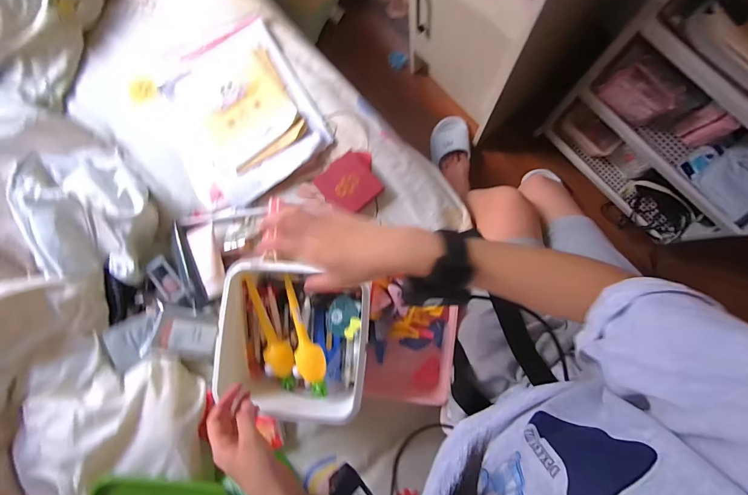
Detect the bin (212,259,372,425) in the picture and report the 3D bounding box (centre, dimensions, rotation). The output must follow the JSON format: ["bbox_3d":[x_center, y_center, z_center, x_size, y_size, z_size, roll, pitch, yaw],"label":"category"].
[{"bbox_3d":[-0.107,0.136,0.515,0.199,0.102,0.183,5,87,7],"label":"bin"}]

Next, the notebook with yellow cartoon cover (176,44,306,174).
[{"bbox_3d":[-0.226,-0.233,0.592,0.169,0.015,0.195,-30,83,4],"label":"notebook with yellow cartoon cover"}]

